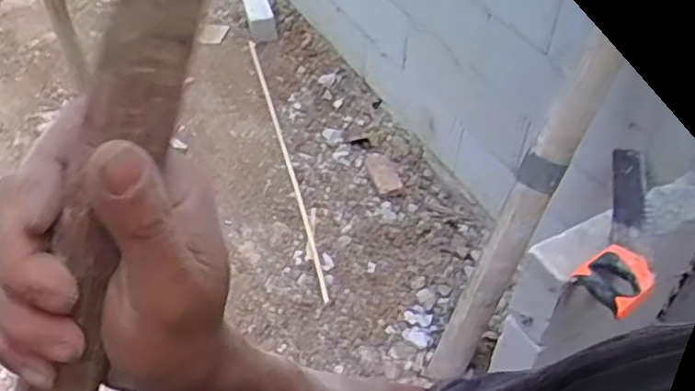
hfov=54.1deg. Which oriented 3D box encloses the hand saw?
[{"bbox_3d":[0.505,0.043,1.216,0.119,0.039,0.463,14,42,25],"label":"hand saw"}]

